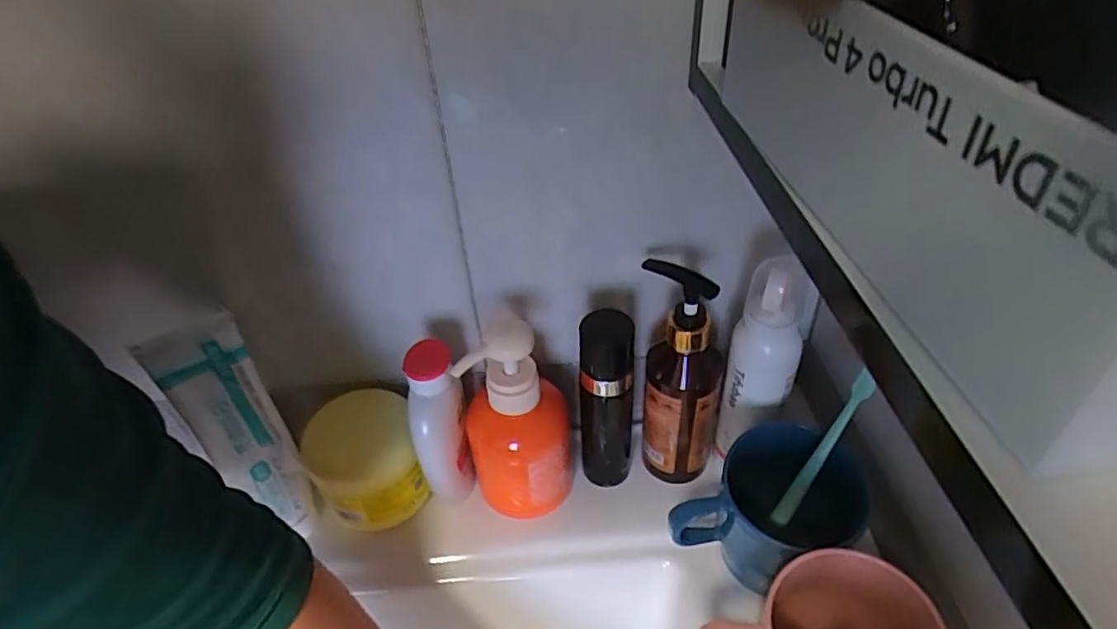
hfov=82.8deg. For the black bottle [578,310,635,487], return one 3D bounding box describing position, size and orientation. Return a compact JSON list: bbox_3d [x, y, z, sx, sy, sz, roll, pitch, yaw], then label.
[{"bbox_3d":[0.035,0.067,0.452,0.036,0.169,0.030,1,42,6],"label":"black bottle"}]

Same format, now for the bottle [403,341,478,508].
[{"bbox_3d":[-0.082,0.084,0.446,0.040,0.145,0.037,-15,43,-11],"label":"bottle"}]

